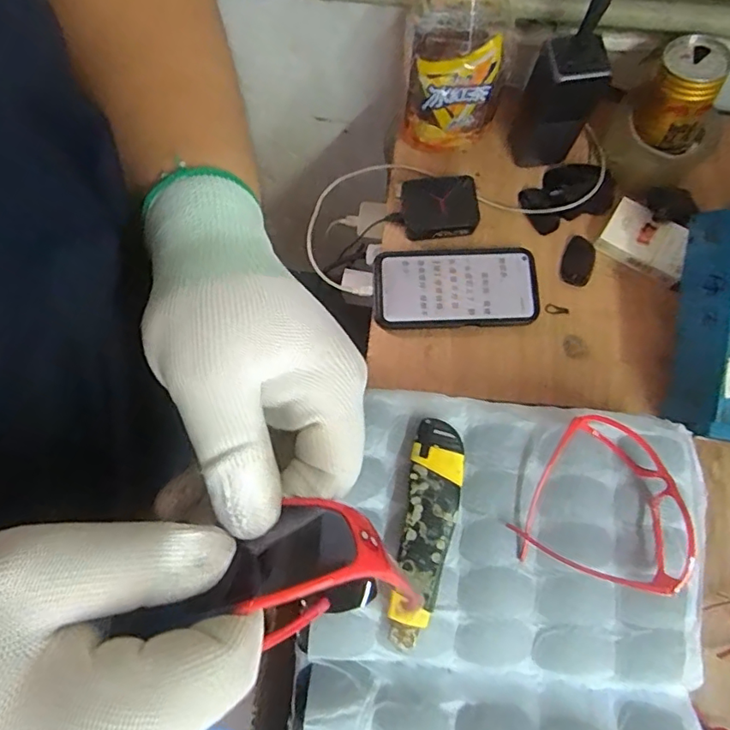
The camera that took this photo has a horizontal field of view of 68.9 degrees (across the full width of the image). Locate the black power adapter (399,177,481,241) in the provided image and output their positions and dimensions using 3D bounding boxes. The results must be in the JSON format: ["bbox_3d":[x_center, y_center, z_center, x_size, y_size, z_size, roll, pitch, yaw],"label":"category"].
[{"bbox_3d":[0.076,-0.161,0.550,0.077,0.028,0.059,-3,77,0],"label":"black power adapter"}]

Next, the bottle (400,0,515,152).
[{"bbox_3d":[0.087,-0.288,0.494,0.092,0.194,0.095,15,77,5],"label":"bottle"}]

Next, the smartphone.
[{"bbox_3d":[0.094,-0.079,0.547,0.165,0.015,0.084,-1,77,1],"label":"smartphone"}]

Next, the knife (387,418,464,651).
[{"bbox_3d":[0.045,0.121,0.388,0.038,0.023,0.155,9,77,3],"label":"knife"}]

